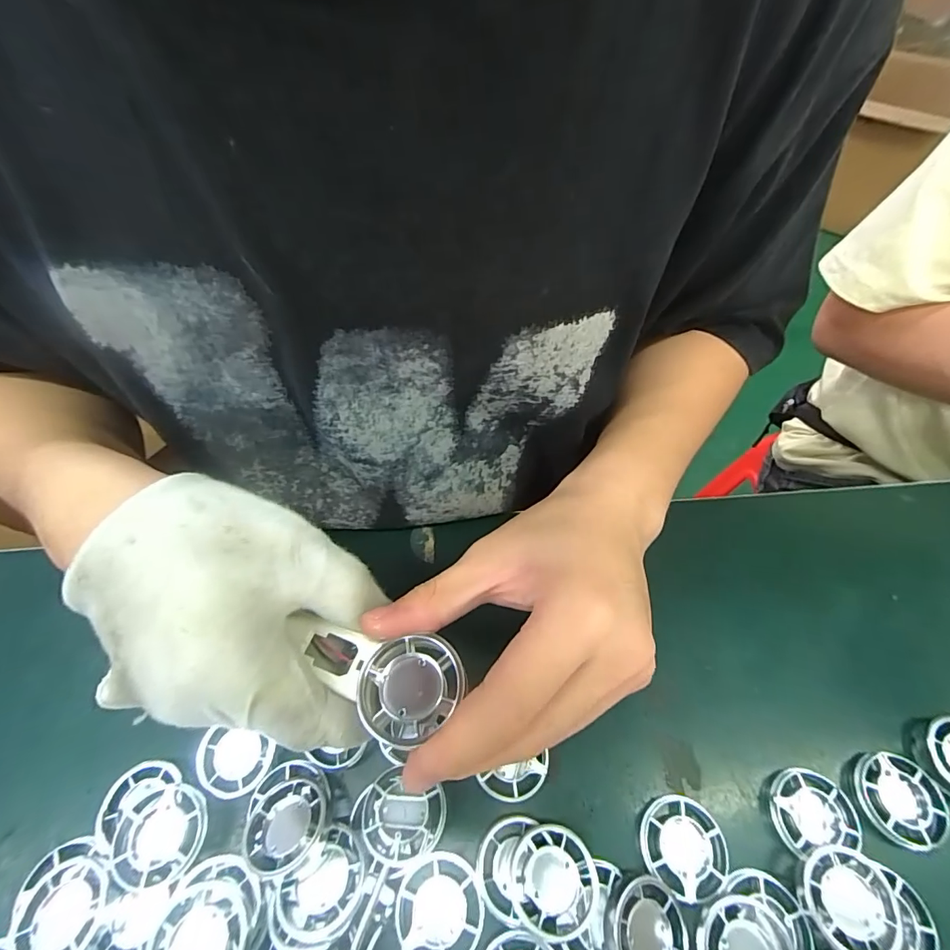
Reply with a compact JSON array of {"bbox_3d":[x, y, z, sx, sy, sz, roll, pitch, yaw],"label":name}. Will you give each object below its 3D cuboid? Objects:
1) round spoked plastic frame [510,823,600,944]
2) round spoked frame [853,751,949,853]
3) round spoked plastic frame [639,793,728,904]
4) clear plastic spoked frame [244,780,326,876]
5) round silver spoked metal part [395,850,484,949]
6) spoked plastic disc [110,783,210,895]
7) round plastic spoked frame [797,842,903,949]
[{"bbox_3d":[0.035,0.183,0.206,0.037,0.009,0.039,0,57,0],"label":"round spoked plastic frame"},{"bbox_3d":[0.214,0.164,0.231,0.040,0.008,0.039,0,57,0],"label":"round spoked frame"},{"bbox_3d":[0.100,0.178,0.219,0.039,0.009,0.038,0,57,0],"label":"round spoked plastic frame"},{"bbox_3d":[-0.087,0.160,0.211,0.034,0.006,0.035,-13,40,-3],"label":"clear plastic spoked frame"},{"bbox_3d":[-0.016,0.193,0.203,0.037,0.004,0.038,0,57,0],"label":"round silver spoked metal part"},{"bbox_3d":[-0.145,0.166,0.211,0.039,0.008,0.037,-16,58,-9],"label":"spoked plastic disc"},{"bbox_3d":[0.167,0.190,0.204,0.039,0.009,0.038,0,57,0],"label":"round plastic spoked frame"}]

